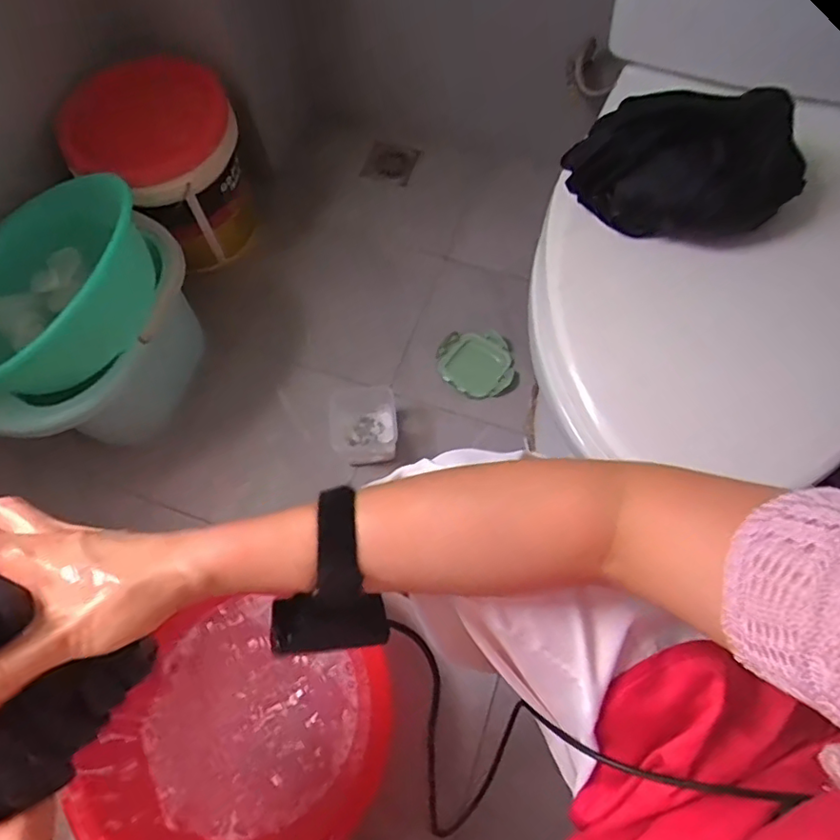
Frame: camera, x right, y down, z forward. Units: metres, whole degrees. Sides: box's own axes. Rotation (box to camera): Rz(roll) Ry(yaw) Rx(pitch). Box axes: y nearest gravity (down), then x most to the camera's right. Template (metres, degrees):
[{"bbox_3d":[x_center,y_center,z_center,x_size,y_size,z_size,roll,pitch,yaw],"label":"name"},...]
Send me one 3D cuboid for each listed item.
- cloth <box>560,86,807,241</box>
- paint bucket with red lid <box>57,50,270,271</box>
[{"bbox_3d":[0.250,-0.236,0.551,0.211,0.113,0.097,15,68,8],"label":"cloth"},{"bbox_3d":[-0.415,-0.422,0.994,0.259,0.235,0.233,-35,70,-13],"label":"paint bucket with red lid"}]

